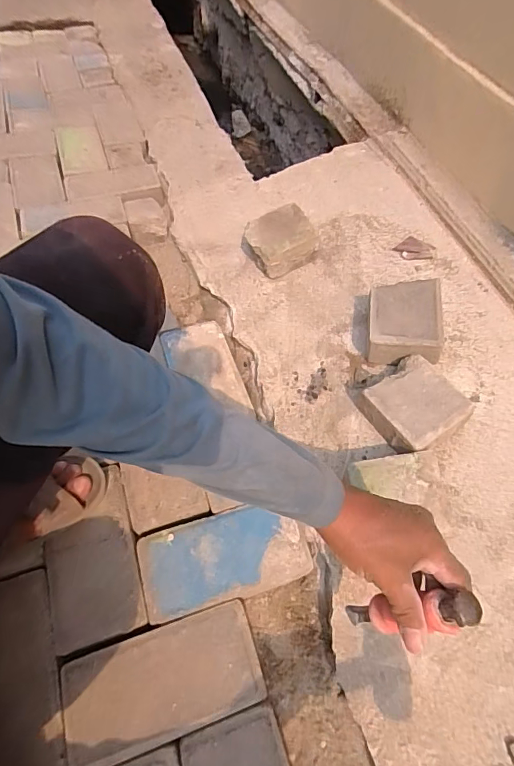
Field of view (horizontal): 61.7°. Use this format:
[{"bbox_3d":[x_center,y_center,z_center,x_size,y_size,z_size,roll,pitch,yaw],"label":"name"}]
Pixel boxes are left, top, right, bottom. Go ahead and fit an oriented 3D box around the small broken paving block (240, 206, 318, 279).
[{"bbox_3d":[0.040,-0.260,0.800,0.117,0.074,0.110,-22,61,-7],"label":"small broken paving block"}]

